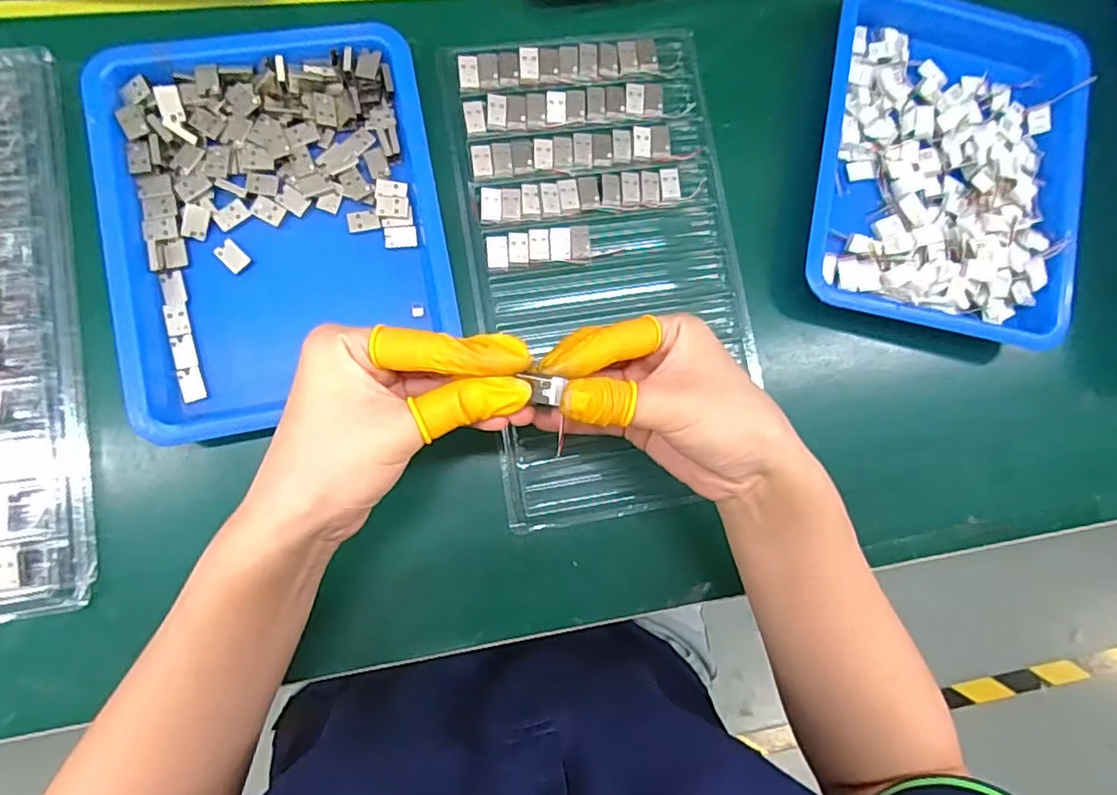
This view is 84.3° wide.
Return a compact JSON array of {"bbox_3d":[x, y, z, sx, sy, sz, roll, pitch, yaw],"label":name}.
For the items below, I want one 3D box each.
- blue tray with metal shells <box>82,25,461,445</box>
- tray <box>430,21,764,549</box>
[{"bbox_3d":[-0.153,-0.095,0.339,0.172,0.023,0.211,-10,89,-9],"label":"blue tray with metal shells"},{"bbox_3d":[0.031,-0.078,0.374,0.170,0.017,0.287,-9,89,-9],"label":"tray"}]

